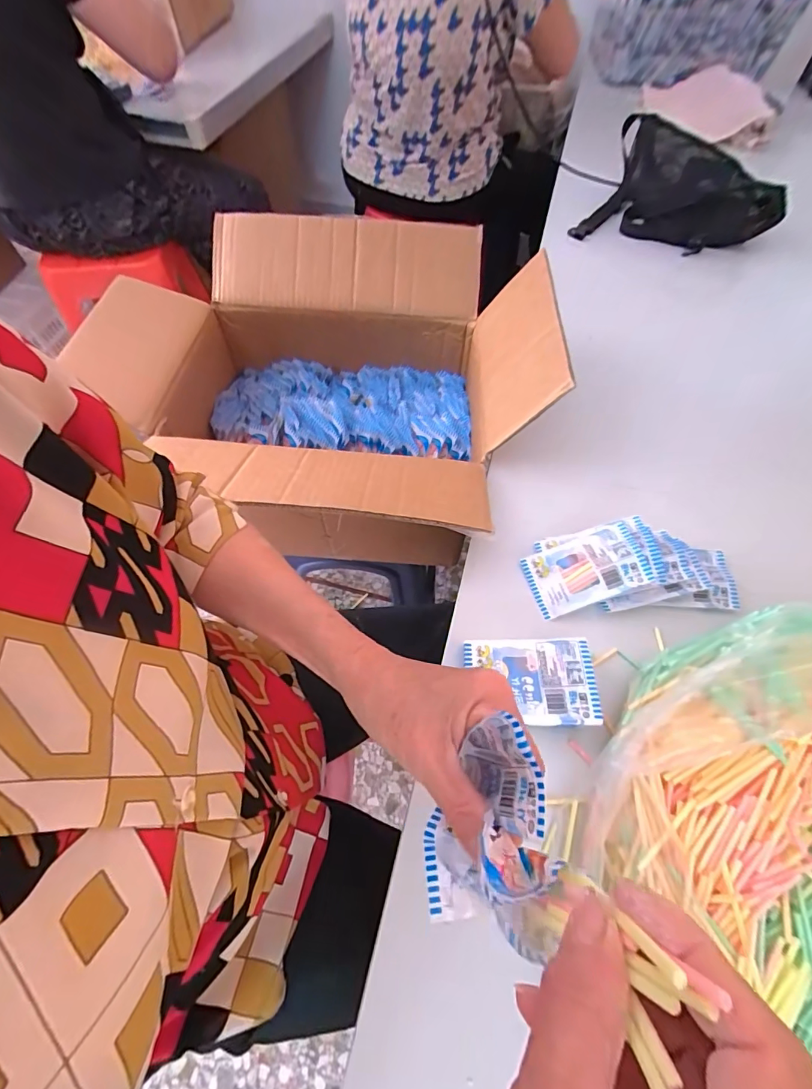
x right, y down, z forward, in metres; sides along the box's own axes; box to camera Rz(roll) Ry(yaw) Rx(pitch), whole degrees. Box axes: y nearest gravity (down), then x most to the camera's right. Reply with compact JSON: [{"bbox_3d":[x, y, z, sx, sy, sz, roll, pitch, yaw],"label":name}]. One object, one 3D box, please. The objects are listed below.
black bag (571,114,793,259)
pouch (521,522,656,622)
[{"bbox_3d":[0.442,-0.593,0.738,0.308,0.122,0.169,0,60,-1],"label":"black bag"},{"bbox_3d":[0.171,0.024,0.428,0.104,0.011,0.062,-25,61,13],"label":"pouch"}]

